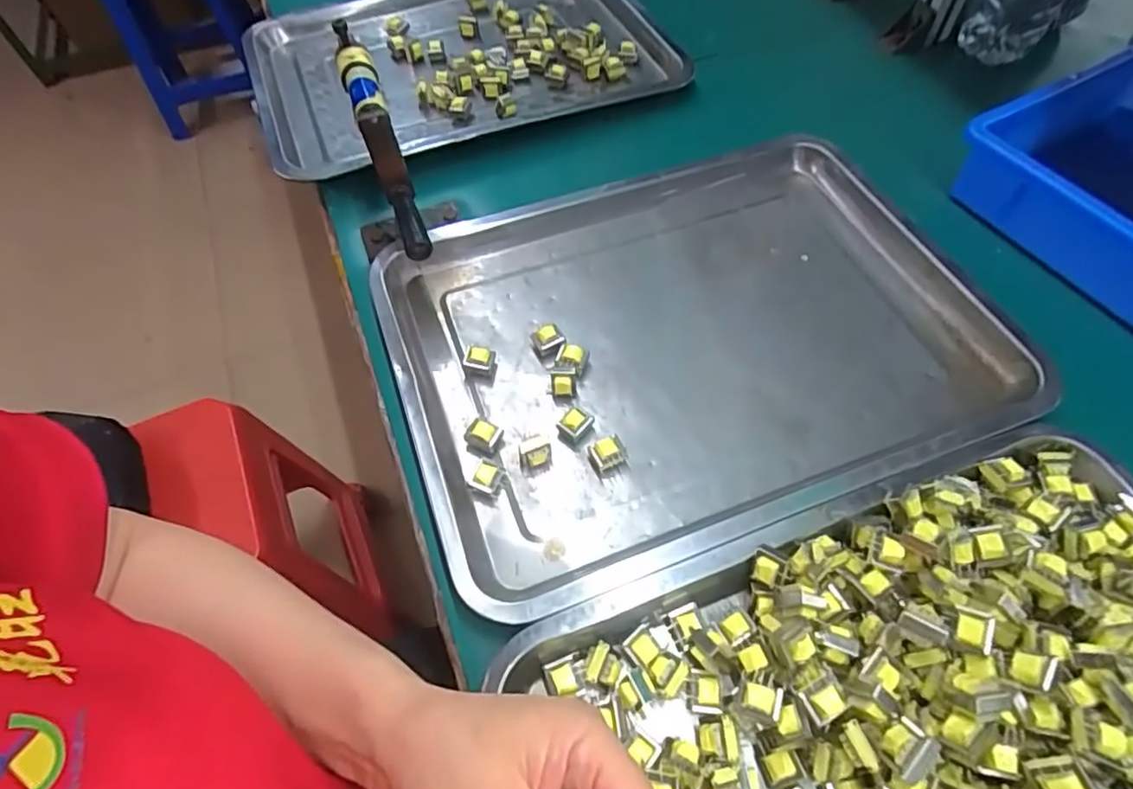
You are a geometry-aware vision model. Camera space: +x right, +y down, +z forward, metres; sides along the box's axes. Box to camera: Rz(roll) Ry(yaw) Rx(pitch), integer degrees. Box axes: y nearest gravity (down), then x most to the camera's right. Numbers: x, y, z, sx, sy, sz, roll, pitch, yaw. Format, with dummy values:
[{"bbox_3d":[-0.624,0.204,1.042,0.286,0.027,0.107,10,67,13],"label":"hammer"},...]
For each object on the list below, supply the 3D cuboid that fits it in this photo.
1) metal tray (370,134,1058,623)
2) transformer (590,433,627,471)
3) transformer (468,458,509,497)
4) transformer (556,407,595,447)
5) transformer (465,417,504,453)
[{"bbox_3d":[0.083,-0.042,0.426,0.387,0.032,0.294,-18,59,-9],"label":"metal tray"},{"bbox_3d":[0.026,0.037,0.381,0.020,0.016,0.017,-15,59,-7],"label":"transformer"},{"bbox_3d":[-0.047,0.053,0.373,0.018,0.018,0.018,20,61,14],"label":"transformer"},{"bbox_3d":[0.007,0.020,0.390,0.017,0.021,0.019,33,65,20],"label":"transformer"},{"bbox_3d":[-0.052,0.028,0.387,0.019,0.019,0.019,25,62,17],"label":"transformer"}]

